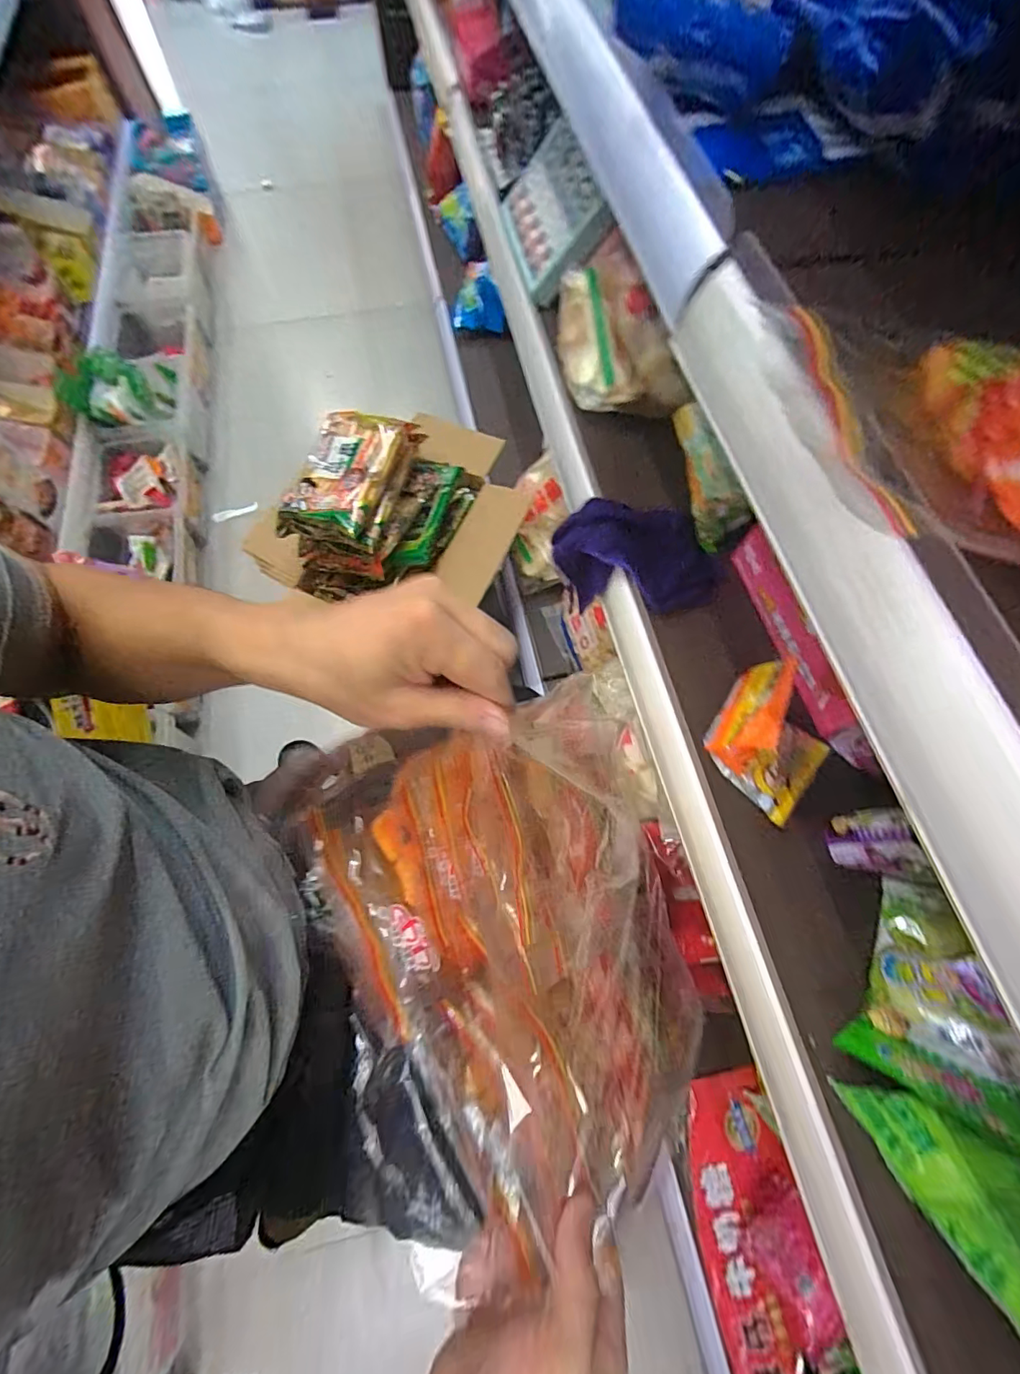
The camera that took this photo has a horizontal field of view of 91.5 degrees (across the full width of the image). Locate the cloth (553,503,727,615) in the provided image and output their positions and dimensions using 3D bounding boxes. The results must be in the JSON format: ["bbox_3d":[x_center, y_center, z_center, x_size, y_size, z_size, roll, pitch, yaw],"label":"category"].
[{"bbox_3d":[0.128,-0.127,0.490,0.164,0.076,0.064,9,69,3],"label":"cloth"}]

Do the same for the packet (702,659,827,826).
[{"bbox_3d":[0.209,0.038,0.388,0.089,0.059,0.091,40,74,13],"label":"packet"}]

